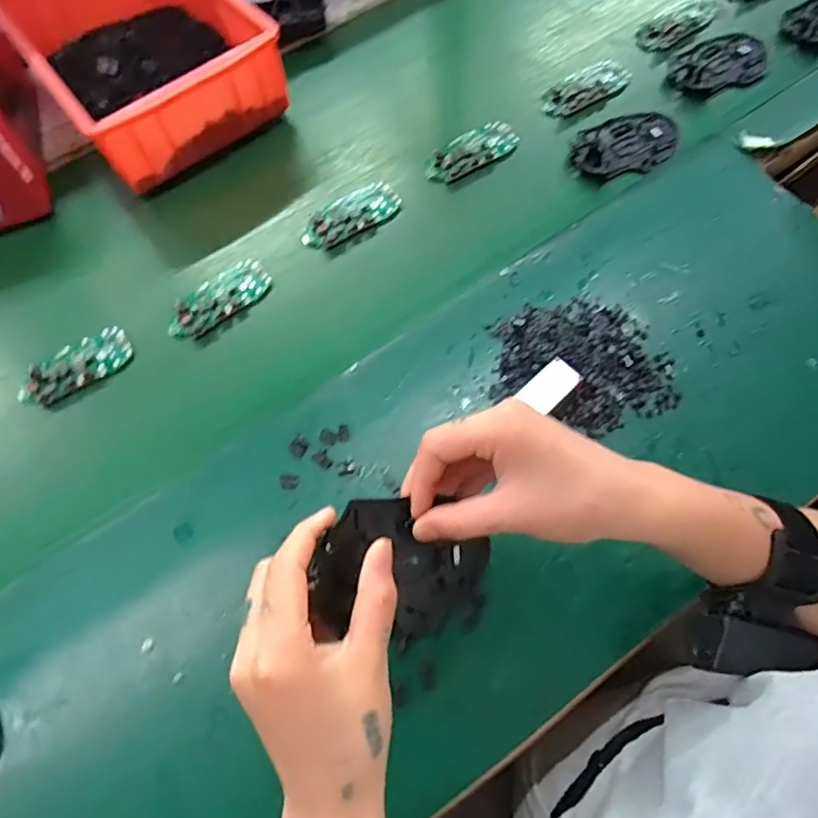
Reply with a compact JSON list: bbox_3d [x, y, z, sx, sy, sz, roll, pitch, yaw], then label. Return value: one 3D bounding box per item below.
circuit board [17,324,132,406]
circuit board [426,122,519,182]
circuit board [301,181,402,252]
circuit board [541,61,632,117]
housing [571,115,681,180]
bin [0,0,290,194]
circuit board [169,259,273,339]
[{"bbox_3d":[-0.295,-0.038,0.505,0.098,0.015,0.045,-33,69,-12],"label":"circuit board"},{"bbox_3d":[0.061,-0.264,0.583,0.106,0.014,0.050,-35,70,-12],"label":"circuit board"},{"bbox_3d":[-0.058,-0.190,0.559,0.099,0.009,0.046,-29,69,-10],"label":"circuit board"},{"bbox_3d":[0.189,-0.343,0.609,0.101,0.012,0.044,-29,69,-10],"label":"circuit board"},{"bbox_3d":[0.219,-0.264,0.573,0.108,0.013,0.066,-11,67,-3],"label":"housing"},{"bbox_3d":[-0.286,-0.384,0.605,0.204,0.084,0.281,-36,70,-13],"label":"bin"},{"bbox_3d":[-0.175,-0.101,0.528,0.099,0.017,0.044,-38,71,-14],"label":"circuit board"}]

